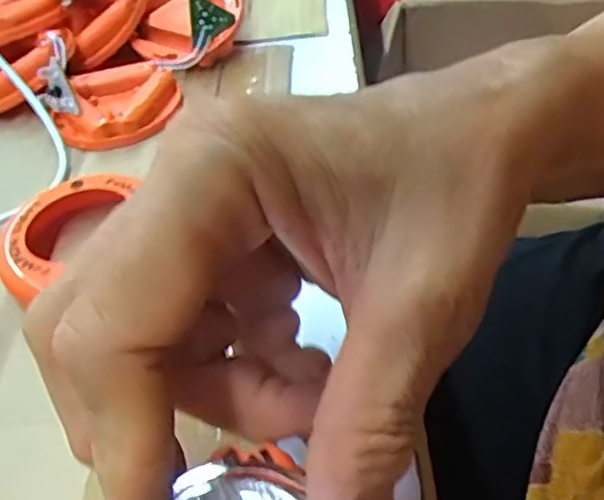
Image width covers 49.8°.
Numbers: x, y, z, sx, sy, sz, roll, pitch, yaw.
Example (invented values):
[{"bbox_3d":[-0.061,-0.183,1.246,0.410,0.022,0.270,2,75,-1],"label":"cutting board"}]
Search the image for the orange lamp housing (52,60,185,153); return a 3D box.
[{"bbox_3d":[-0.091,-0.072,0.323,0.057,0.014,0.056,5,48,11],"label":"orange lamp housing"}]

